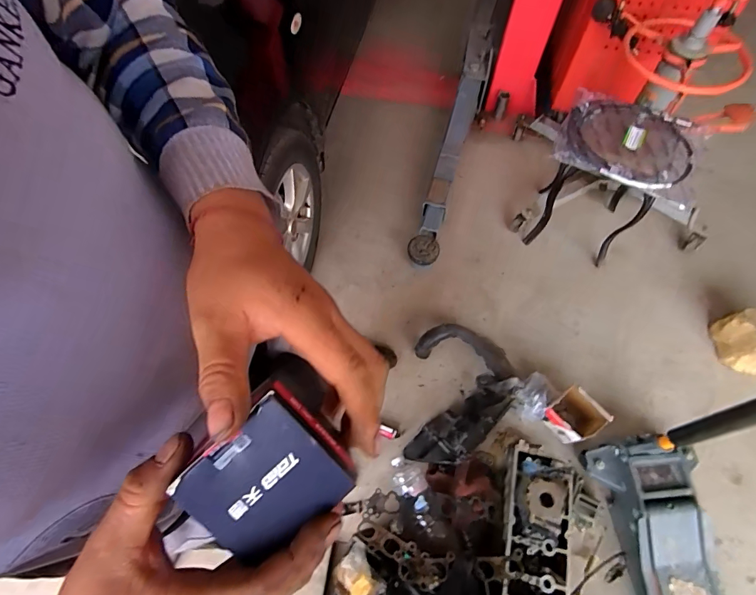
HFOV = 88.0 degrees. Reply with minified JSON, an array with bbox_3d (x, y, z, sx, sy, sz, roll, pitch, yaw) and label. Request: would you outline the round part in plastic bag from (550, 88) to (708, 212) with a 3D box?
[{"bbox_3d":[0.770,-0.463,1.195,0.407,0.061,0.295,24,68,12],"label":"round part in plastic bag"}]

